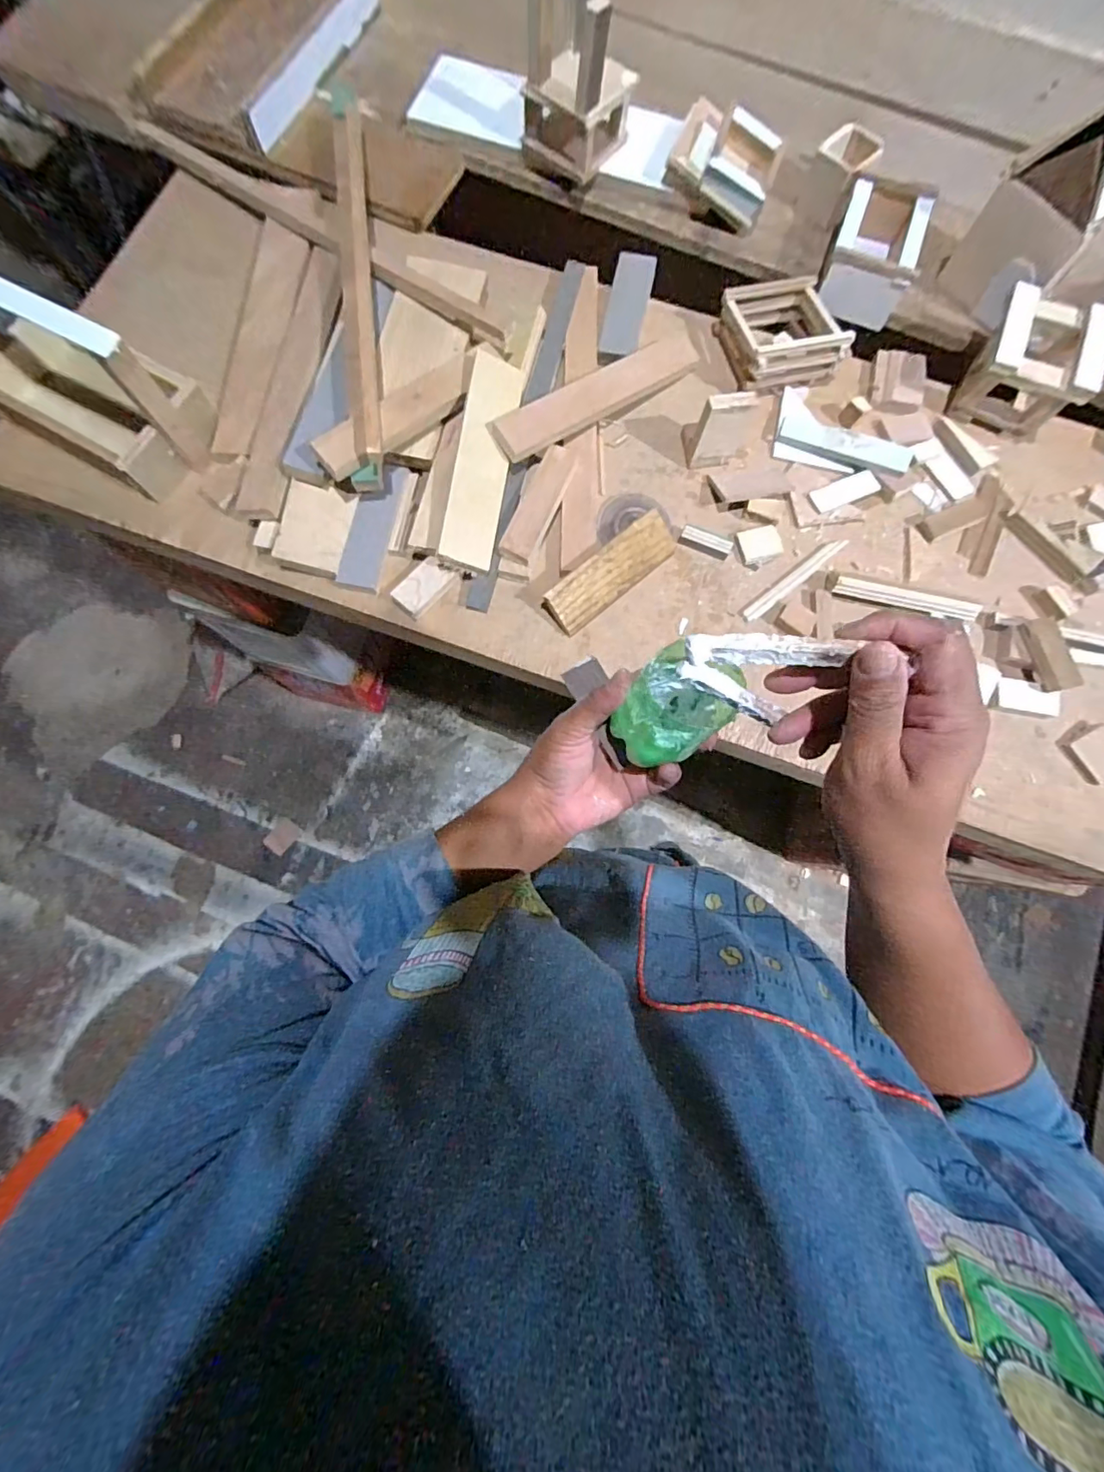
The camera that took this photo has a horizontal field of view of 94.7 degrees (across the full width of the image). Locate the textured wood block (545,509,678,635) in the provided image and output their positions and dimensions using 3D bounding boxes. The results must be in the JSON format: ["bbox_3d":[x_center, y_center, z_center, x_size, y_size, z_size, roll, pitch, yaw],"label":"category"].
[{"bbox_3d":[0.067,-0.180,0.558,0.165,0.028,0.045,-40,81,-8],"label":"textured wood block"}]

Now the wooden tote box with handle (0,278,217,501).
[{"bbox_3d":[-0.494,-0.378,0.503,0.234,0.157,0.121,28,79,6],"label":"wooden tote box with handle"}]

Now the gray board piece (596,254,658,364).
[{"bbox_3d":[0.093,-0.534,0.636,0.048,0.012,0.161,12,78,2],"label":"gray board piece"}]

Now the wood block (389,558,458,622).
[{"bbox_3d":[-0.142,-0.165,0.562,0.037,0.017,0.067,41,81,8],"label":"wood block"}]

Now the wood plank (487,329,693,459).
[{"bbox_3d":[0.061,-0.395,0.584,0.288,0.017,0.051,-35,96,-16],"label":"wood plank"}]

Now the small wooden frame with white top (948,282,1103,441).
[{"bbox_3d":[0.547,-0.428,0.584,0.110,0.081,0.129,22,79,4],"label":"small wooden frame with white top"}]

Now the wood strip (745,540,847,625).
[{"bbox_3d":[0.277,-0.179,0.579,0.153,0.004,0.015,-38,81,-8],"label":"wood strip"}]

